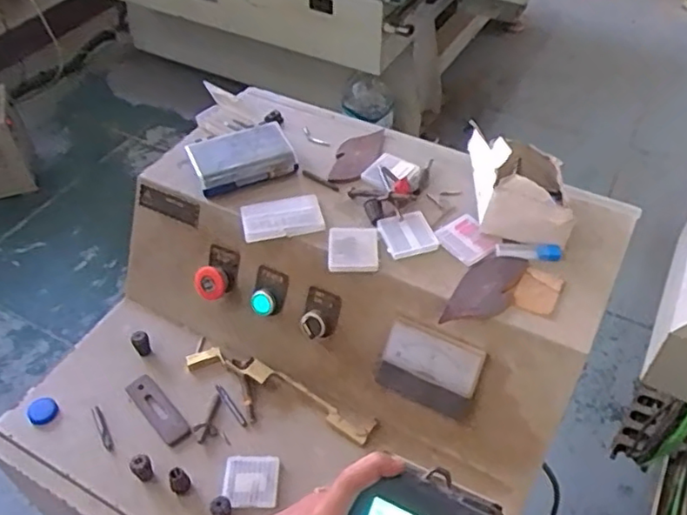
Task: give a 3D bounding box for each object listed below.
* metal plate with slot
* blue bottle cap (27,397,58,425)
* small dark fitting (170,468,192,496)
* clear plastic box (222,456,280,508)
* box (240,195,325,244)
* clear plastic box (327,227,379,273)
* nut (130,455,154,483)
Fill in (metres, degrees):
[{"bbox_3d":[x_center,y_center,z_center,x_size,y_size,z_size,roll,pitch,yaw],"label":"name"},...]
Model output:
[{"bbox_3d":[-0.210,0.173,0.712,0.032,0.010,0.100,-34,54,-26],"label":"metal plate with slot"},{"bbox_3d":[-0.341,0.175,0.711,0.031,0.012,0.029,-1,47,1],"label":"blue bottle cap"},{"bbox_3d":[-0.168,0.227,0.640,0.019,0.033,0.020,-1,47,1],"label":"small dark fitting"},{"bbox_3d":[-0.097,0.233,0.652,0.057,0.007,0.053,2,47,4],"label":"clear plastic box"},{"bbox_3d":[-0.069,-0.045,0.701,0.087,0.013,0.051,-9,47,-6],"label":"box"},{"bbox_3d":[0.010,-0.009,0.674,0.053,0.010,0.059,0,47,2],"label":"clear plastic box"},{"bbox_3d":[-0.207,0.218,0.647,0.019,0.026,0.023,-31,53,-24],"label":"nut"}]

